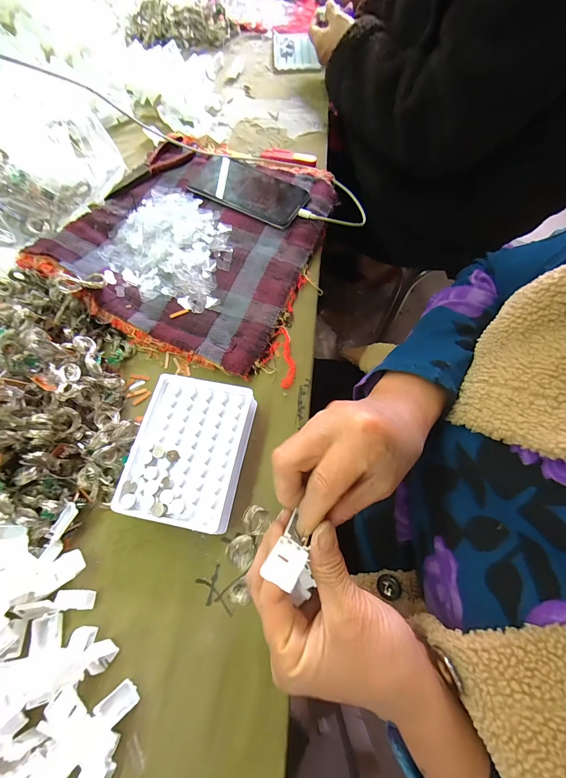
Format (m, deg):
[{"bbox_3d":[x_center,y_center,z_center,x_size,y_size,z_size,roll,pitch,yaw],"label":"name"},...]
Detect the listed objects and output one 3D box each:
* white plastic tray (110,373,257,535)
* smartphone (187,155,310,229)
[{"bbox_3d":[-0.086,0.056,0.302,0.100,0.025,0.130,10,67,5],"label":"white plastic tray"},{"bbox_3d":[-0.048,-0.282,0.447,0.170,0.011,0.089,29,70,13],"label":"smartphone"}]

